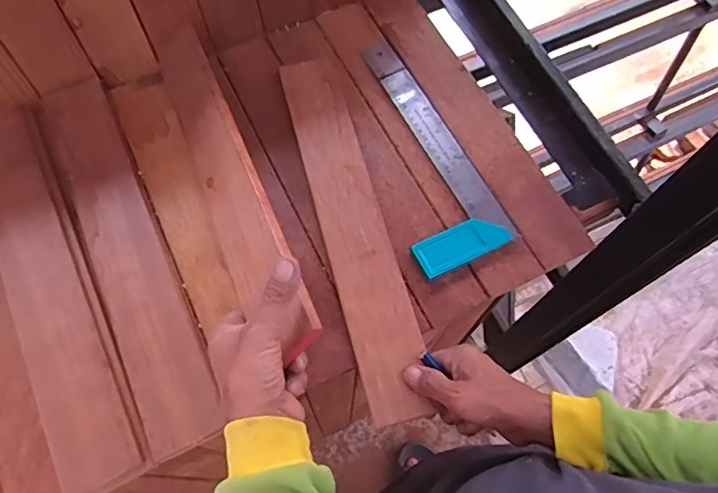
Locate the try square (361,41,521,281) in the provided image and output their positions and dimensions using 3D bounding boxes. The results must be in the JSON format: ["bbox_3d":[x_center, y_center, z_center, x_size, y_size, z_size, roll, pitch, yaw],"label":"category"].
[{"bbox_3d":[0.056,-0.112,0.613,0.108,0.012,0.299,-23,70,-11],"label":"try square"}]

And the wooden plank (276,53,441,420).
[{"bbox_3d":[-0.007,-0.029,0.568,0.062,0.009,0.407,-13,67,-8],"label":"wooden plank"}]

